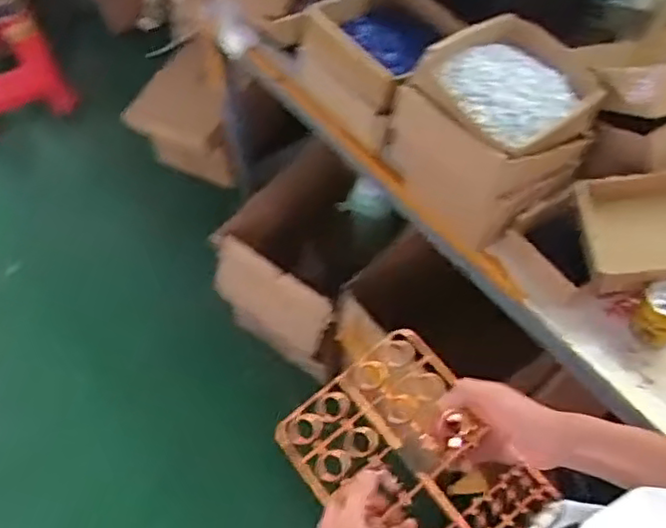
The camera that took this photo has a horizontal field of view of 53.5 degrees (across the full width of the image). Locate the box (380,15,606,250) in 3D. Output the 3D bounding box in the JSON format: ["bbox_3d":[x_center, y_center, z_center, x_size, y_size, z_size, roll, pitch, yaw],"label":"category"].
[{"bbox_3d":[0.244,-0.211,0.974,0.239,0.181,0.220,-34,61,-19],"label":"box"}]

